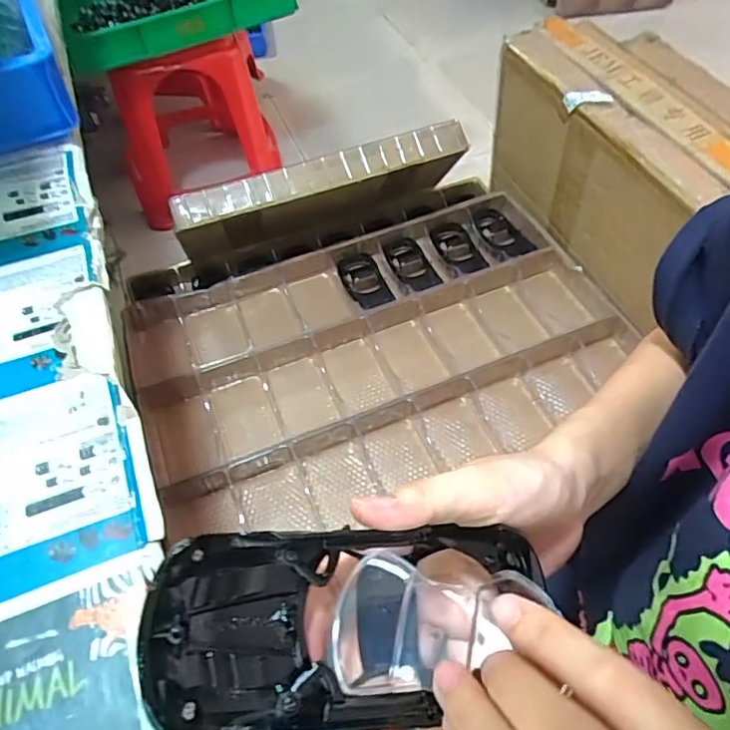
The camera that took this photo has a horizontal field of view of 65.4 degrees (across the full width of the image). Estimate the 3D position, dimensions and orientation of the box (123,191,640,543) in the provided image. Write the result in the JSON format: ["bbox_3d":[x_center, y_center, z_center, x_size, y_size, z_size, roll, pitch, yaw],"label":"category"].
[{"bbox_3d":[0.023,-0.011,0.815,0.638,0.107,0.386,-20,55,-13],"label":"box"}]

